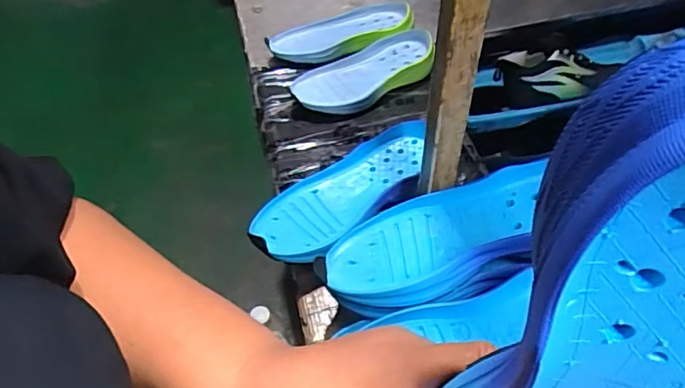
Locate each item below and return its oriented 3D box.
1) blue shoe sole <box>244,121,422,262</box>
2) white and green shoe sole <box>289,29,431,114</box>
[{"bbox_3d":[0.003,-0.007,0.547,0.084,0.033,0.220,36,61,27],"label":"blue shoe sole"},{"bbox_3d":[0.035,-0.149,0.678,0.192,0.053,0.097,-14,53,-16],"label":"white and green shoe sole"}]

